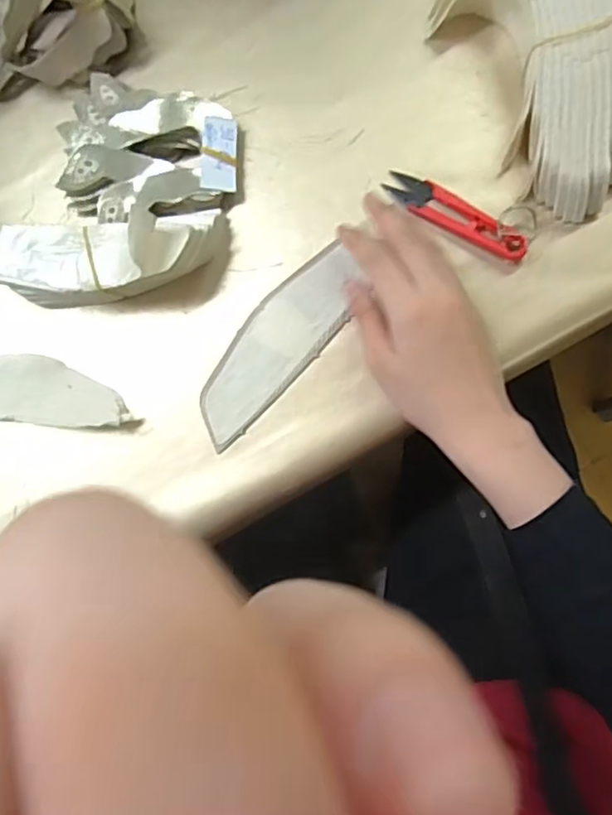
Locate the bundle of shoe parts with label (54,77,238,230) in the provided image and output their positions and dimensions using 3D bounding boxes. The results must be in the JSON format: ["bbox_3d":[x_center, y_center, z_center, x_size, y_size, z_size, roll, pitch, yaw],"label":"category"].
[{"bbox_3d":[-0.108,-0.174,0.435,0.118,0.033,0.092,11,88,8],"label":"bundle of shoe parts with label"}]

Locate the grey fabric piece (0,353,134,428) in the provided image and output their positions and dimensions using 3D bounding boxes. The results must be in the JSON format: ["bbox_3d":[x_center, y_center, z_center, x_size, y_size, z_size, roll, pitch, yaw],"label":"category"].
[{"bbox_3d":[-0.203,-0.012,0.438,0.156,0.019,0.051,0,86,7],"label":"grey fabric piece"}]

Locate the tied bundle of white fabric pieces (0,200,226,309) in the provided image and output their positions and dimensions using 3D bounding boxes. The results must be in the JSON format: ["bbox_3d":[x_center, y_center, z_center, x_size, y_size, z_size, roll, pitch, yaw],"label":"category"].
[{"bbox_3d":[-0.139,-0.099,0.416,0.156,0.068,0.055,-5,86,7],"label":"tied bundle of white fabric pieces"}]

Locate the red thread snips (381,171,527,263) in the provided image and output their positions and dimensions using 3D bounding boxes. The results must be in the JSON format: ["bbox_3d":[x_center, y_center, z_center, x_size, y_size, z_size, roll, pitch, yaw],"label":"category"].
[{"bbox_3d":[0.098,-0.127,0.413,0.100,0.015,0.023,35,91,8],"label":"red thread snips"}]

